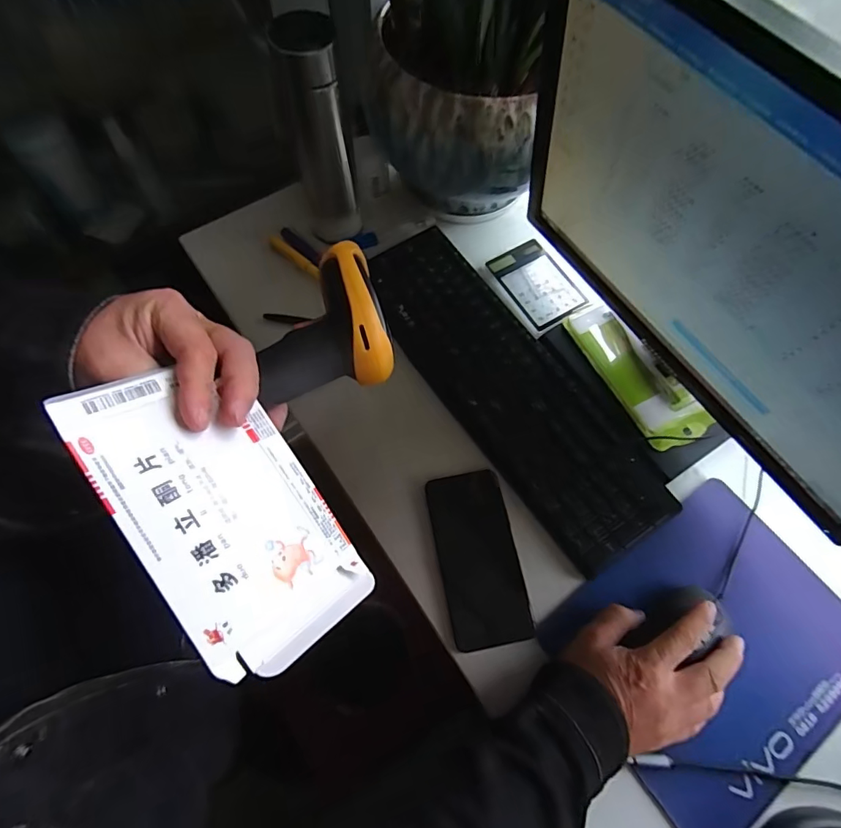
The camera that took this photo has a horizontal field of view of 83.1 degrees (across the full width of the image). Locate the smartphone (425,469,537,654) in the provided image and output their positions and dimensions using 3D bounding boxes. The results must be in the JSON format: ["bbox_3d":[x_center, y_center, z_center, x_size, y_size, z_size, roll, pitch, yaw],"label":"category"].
[{"bbox_3d":[0.055,0.136,0.459,0.074,0.015,0.158,-10,68,-6],"label":"smartphone"}]

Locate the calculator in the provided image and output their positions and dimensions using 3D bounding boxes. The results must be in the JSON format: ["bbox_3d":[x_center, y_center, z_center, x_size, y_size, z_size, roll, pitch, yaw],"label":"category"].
[{"bbox_3d":[0.142,-0.158,0.574,0.079,0.013,0.113,-27,71,-13],"label":"calculator"}]

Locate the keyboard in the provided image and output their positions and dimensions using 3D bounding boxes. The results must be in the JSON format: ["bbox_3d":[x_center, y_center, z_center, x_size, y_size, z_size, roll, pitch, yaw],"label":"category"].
[{"bbox_3d":[0.090,-0.039,0.511,0.135,0.020,0.411,-34,72,-15],"label":"keyboard"}]

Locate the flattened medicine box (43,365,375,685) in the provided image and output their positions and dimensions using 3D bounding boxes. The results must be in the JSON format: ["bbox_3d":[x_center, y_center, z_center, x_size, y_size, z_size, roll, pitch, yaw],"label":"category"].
[{"bbox_3d":[-0.100,0.049,0.249,0.092,0.006,0.162,-32,89,-43],"label":"flattened medicine box"}]

